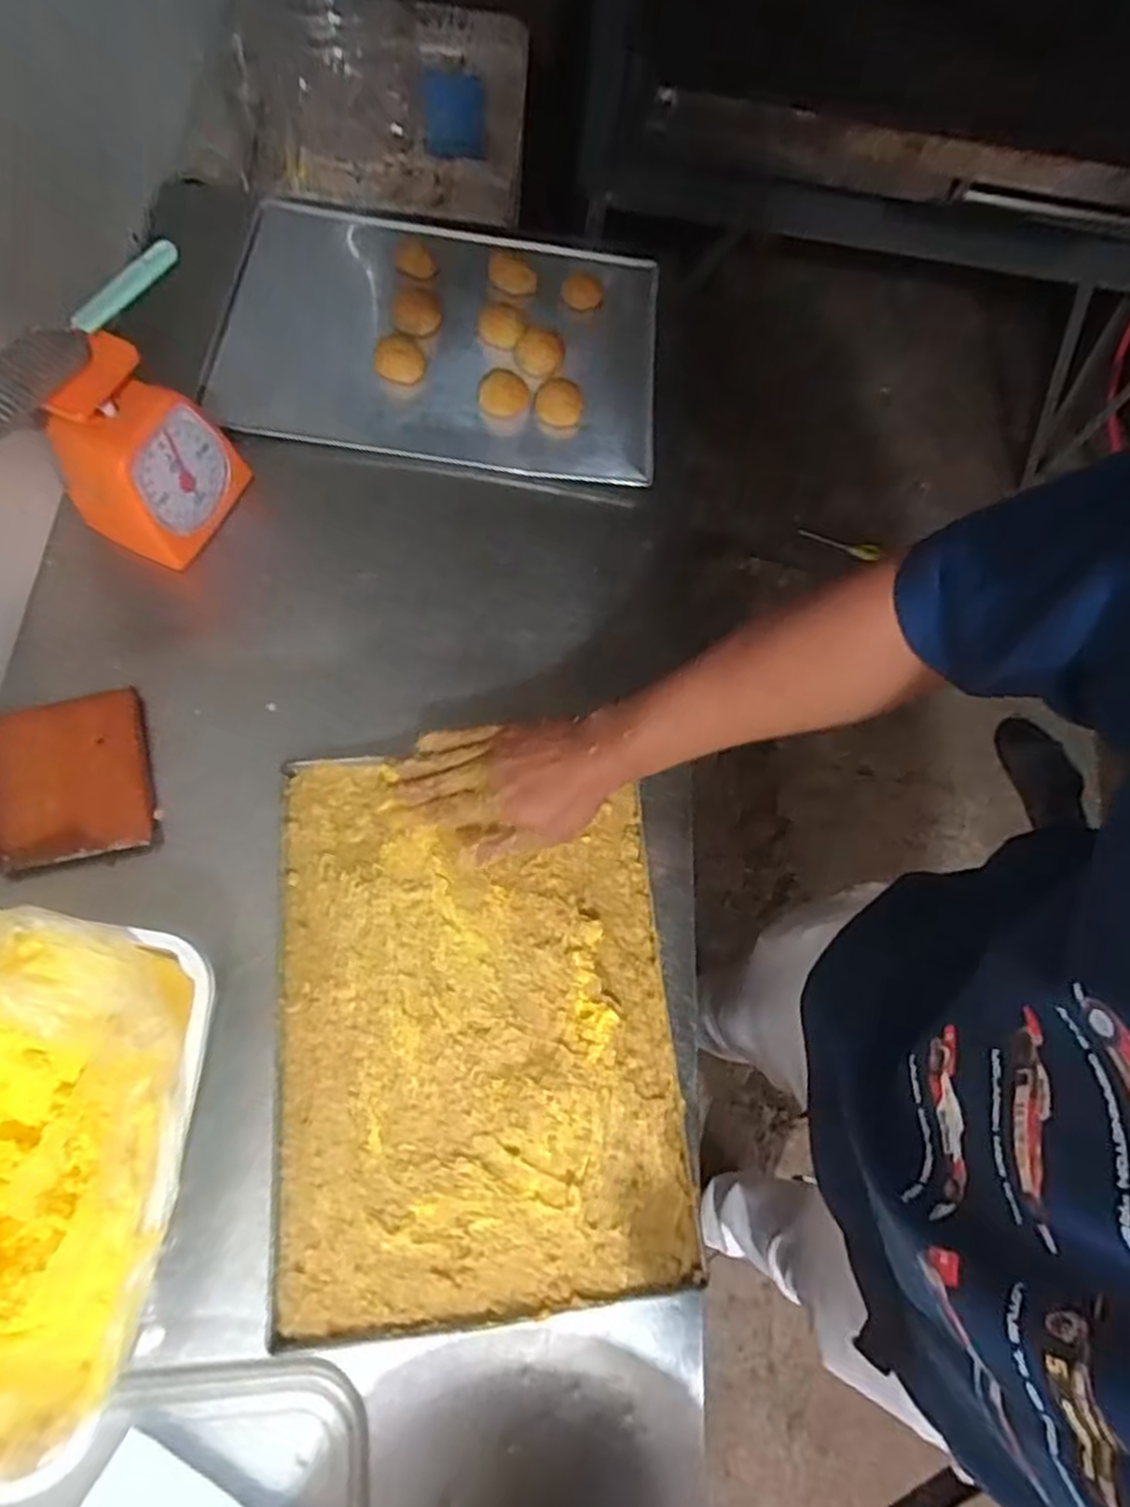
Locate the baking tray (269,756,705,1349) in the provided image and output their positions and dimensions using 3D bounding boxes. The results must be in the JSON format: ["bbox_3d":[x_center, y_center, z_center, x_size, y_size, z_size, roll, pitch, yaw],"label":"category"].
[{"bbox_3d":[-0.067,0.196,0.572,0.291,0.024,0.400,-5,70,-4],"label":"baking tray"}]

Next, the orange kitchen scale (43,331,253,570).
[{"bbox_3d":[-0.380,-0.269,0.649,0.111,0.163,0.118,23,70,6],"label":"orange kitchen scale"}]

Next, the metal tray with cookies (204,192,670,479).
[{"bbox_3d":[-0.133,-0.460,0.825,0.465,0.047,0.351,5,67,-2],"label":"metal tray with cookies"}]

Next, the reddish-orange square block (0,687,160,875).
[{"bbox_3d":[-0.412,0.021,0.610,0.127,0.016,0.143,-13,70,-16],"label":"reddish-orange square block"}]

